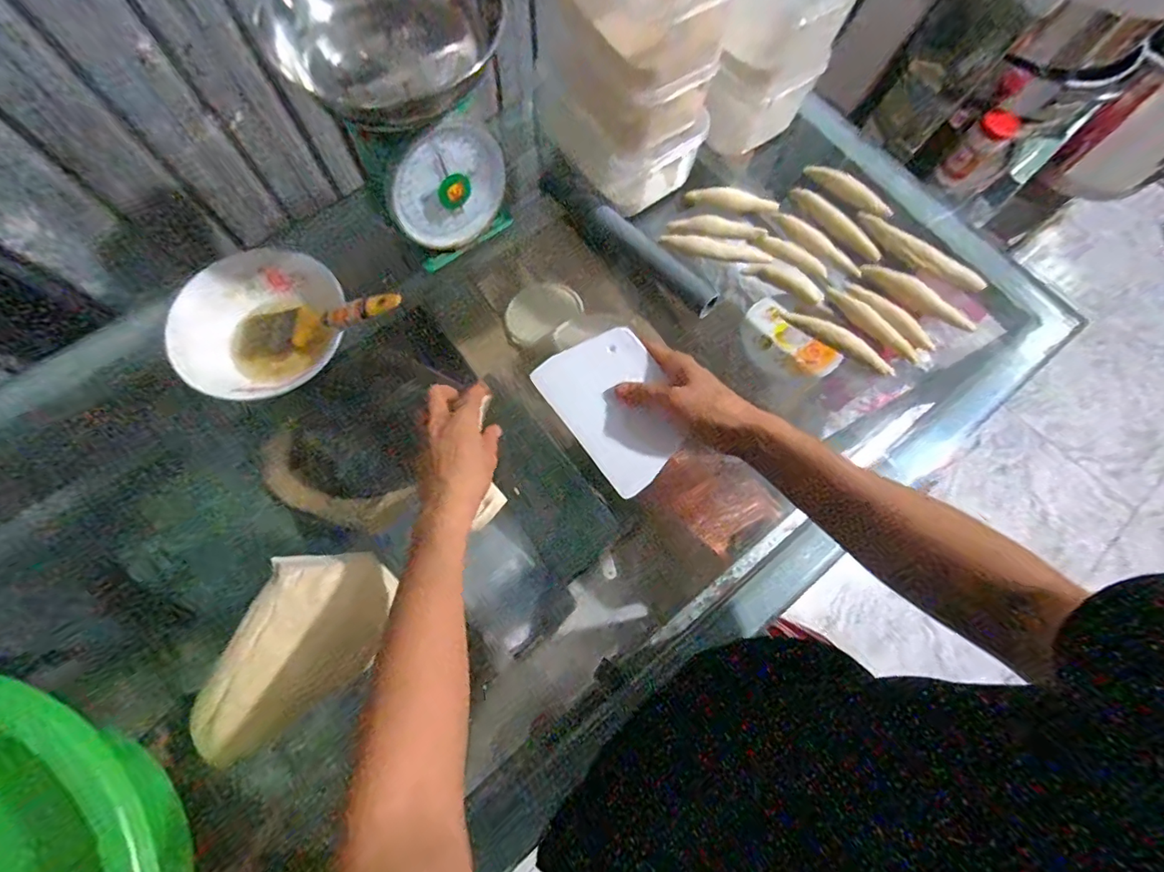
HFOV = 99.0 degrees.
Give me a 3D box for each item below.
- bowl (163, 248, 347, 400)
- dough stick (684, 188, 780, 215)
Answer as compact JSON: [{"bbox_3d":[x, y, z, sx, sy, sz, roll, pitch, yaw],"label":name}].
[{"bbox_3d":[-0.341,-0.119,0.536,0.144,0.063,0.175,34,75,10],"label":"bowl"},{"bbox_3d":[0.188,-0.297,0.626,0.112,0.027,0.021,12,72,3],"label":"dough stick"}]

